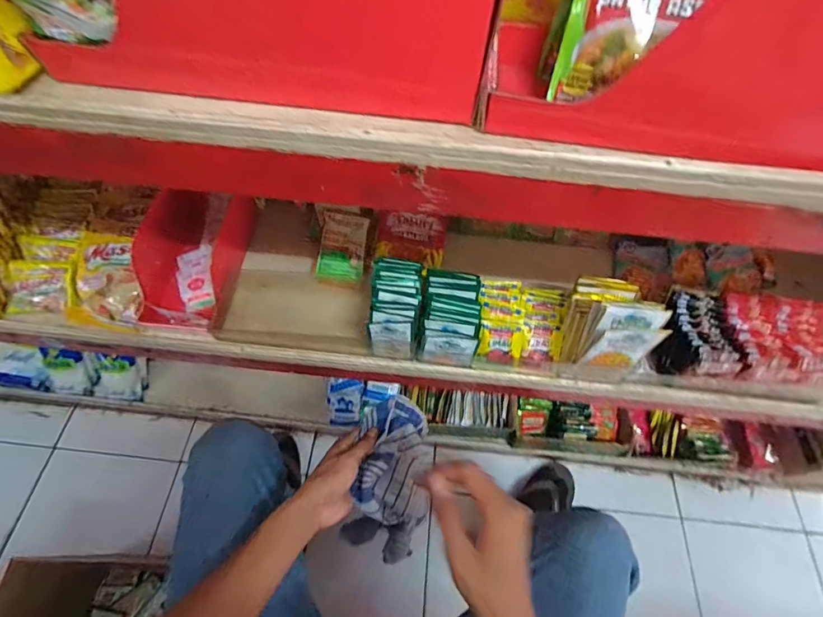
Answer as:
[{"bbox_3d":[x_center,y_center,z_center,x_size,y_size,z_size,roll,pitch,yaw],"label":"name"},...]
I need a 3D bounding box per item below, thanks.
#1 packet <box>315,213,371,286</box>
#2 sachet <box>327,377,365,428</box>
[{"bbox_3d":[-0.115,-0.102,0.707,0.074,0.016,0.116,8,80,-11],"label":"packet"},{"bbox_3d":[-0.153,0.217,0.969,0.080,0.009,0.114,8,98,2],"label":"sachet"}]

